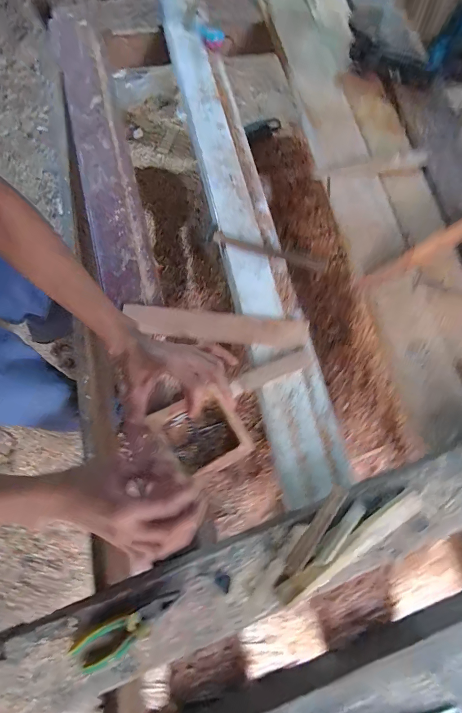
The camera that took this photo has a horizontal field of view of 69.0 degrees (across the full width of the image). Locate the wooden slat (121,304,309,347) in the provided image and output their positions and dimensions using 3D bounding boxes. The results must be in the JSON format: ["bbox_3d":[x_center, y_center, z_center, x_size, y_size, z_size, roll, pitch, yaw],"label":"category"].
[{"bbox_3d":[-0.033,-0.066,0.712,0.379,0.022,0.067,6,75,1],"label":"wooden slat"}]

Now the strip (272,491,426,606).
[{"bbox_3d":[0.193,0.305,0.535,0.269,0.016,0.032,-32,77,-9],"label":"strip"}]

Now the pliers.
[{"bbox_3d":[-0.153,0.400,0.492,0.162,0.019,0.051,-31,77,-8],"label":"pliers"}]

